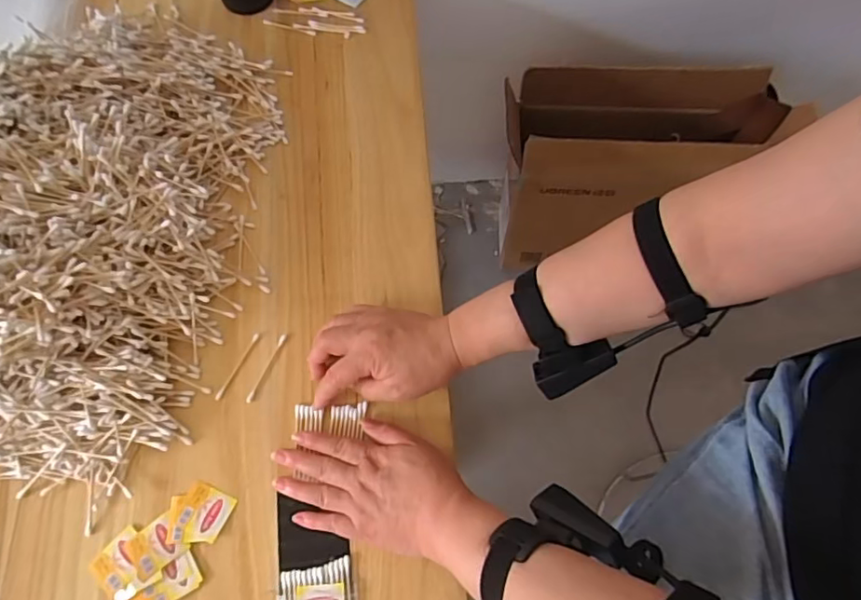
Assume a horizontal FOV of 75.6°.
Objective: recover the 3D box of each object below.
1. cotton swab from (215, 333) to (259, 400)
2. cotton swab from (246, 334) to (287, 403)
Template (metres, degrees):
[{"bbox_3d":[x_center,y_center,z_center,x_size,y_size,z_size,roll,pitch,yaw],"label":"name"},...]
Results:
[{"bbox_3d":[-0.185,0.063,0.533,0.006,0.004,0.071,25,71,10],"label":"cotton swab"},{"bbox_3d":[-0.156,0.064,0.529,0.006,0.004,0.072,22,70,9],"label":"cotton swab"}]

